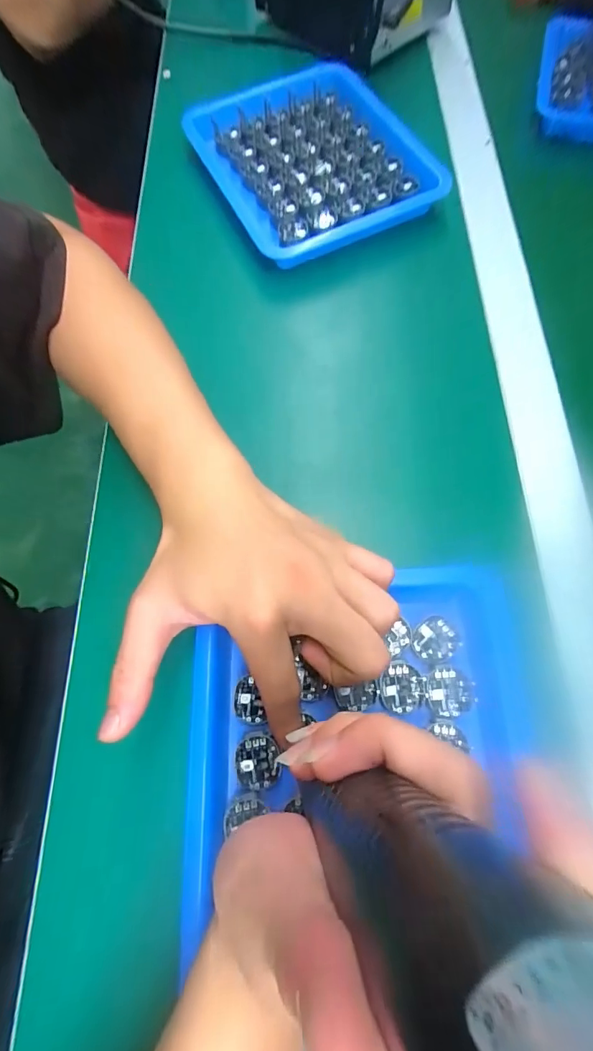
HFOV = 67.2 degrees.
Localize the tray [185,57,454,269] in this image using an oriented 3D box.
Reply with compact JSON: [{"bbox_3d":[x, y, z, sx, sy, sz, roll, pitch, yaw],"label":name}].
[{"bbox_3d":[0.012,-0.341,0.421,0.184,0.034,0.233,-25,71,-7],"label":"tray"}]

